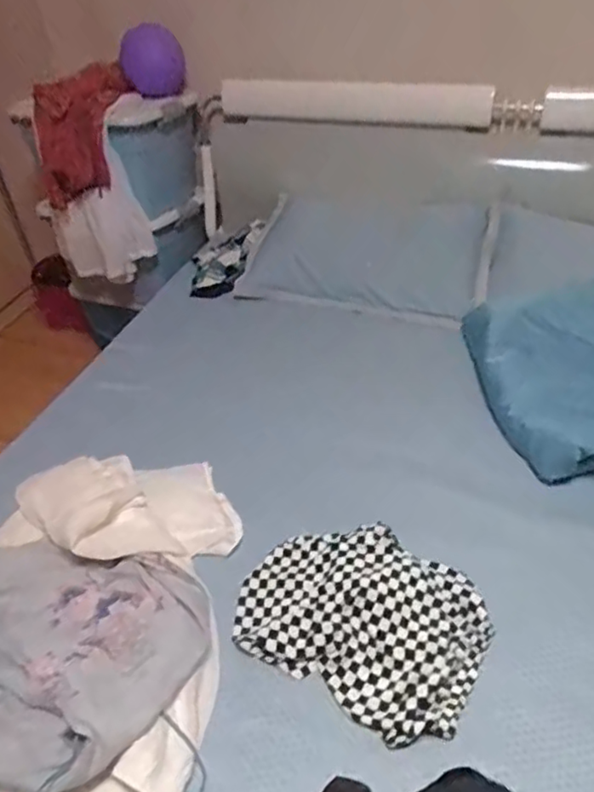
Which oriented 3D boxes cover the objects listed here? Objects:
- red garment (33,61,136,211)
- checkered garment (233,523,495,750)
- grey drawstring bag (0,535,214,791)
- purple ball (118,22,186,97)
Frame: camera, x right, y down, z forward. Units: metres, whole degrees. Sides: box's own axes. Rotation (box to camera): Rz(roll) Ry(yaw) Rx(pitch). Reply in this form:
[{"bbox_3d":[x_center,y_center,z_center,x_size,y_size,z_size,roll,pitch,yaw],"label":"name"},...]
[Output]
[{"bbox_3d":[-0.574,-0.693,1.666,0.297,0.355,0.269,-17,42,-14],"label":"red garment"},{"bbox_3d":[0.099,0.345,0.971,0.383,0.056,0.278,21,47,27],"label":"checkered garment"},{"bbox_3d":[-0.376,0.374,0.942,0.439,0.082,0.356,22,48,28],"label":"grey drawstring bag"},{"bbox_3d":[-0.375,-0.872,1.585,0.150,0.181,0.183,-9,41,-4],"label":"purple ball"}]

